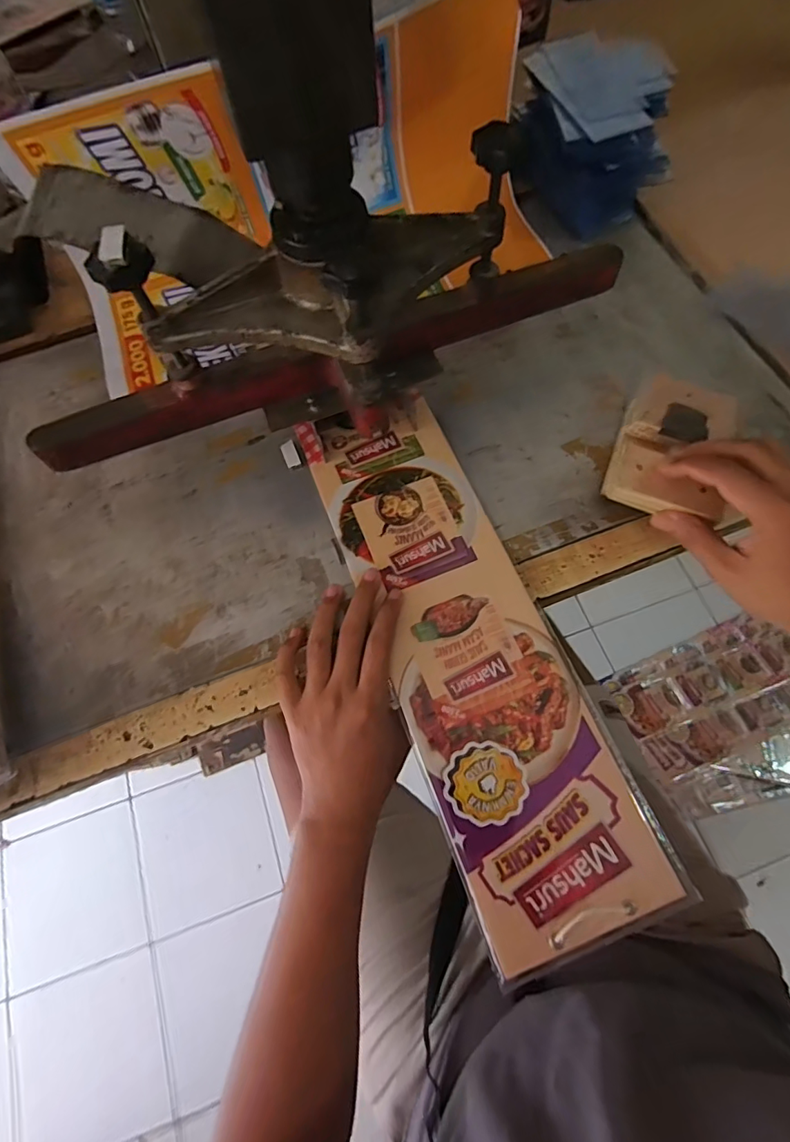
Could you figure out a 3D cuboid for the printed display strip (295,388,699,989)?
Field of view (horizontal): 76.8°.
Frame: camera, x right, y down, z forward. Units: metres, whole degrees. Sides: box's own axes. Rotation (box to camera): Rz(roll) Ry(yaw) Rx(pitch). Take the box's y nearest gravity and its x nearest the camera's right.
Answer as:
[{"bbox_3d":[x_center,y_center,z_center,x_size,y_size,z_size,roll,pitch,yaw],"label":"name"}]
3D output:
[{"bbox_3d":[0.049,0.041,0.385,0.127,0.007,0.431,-21,69,-5],"label":"printed display strip"}]

